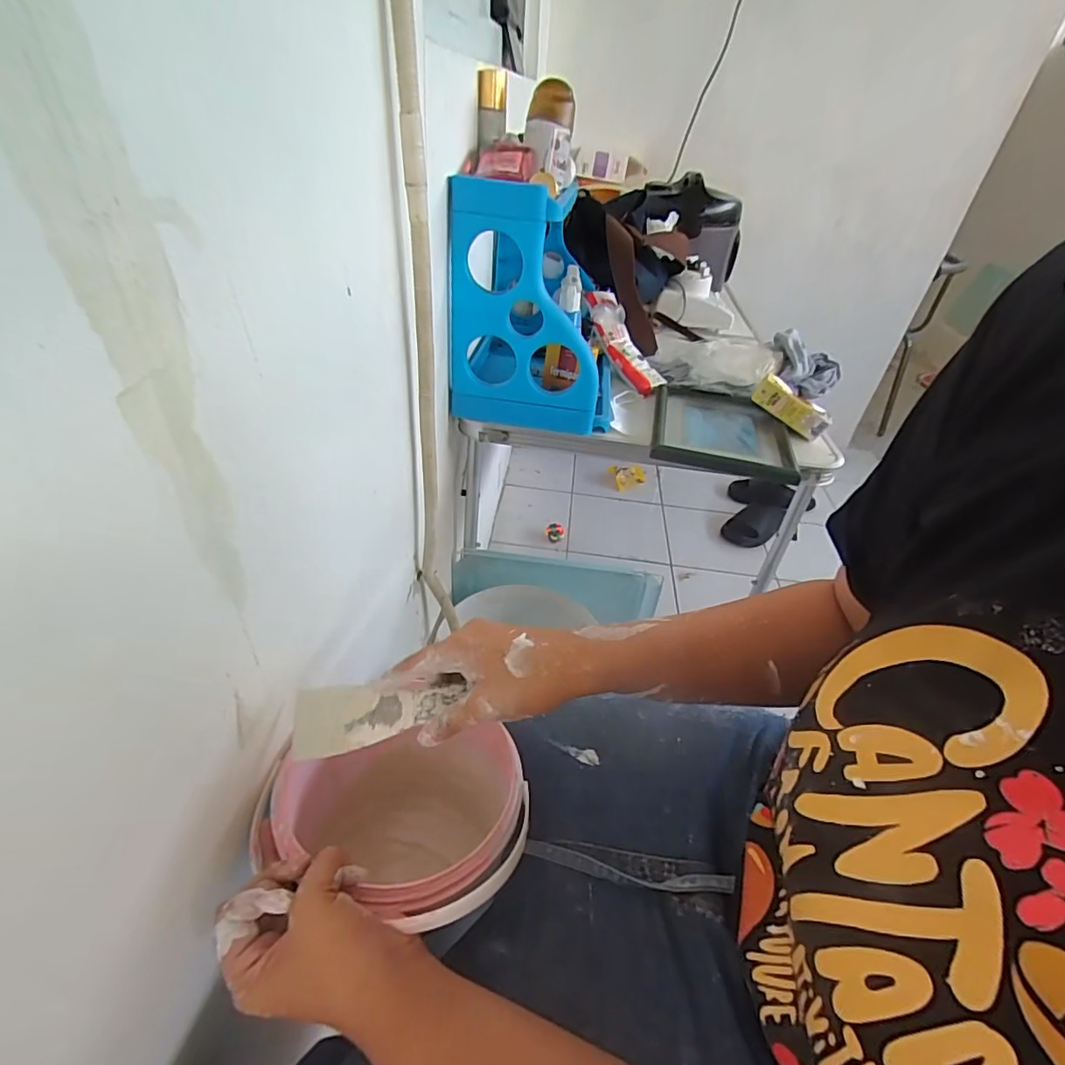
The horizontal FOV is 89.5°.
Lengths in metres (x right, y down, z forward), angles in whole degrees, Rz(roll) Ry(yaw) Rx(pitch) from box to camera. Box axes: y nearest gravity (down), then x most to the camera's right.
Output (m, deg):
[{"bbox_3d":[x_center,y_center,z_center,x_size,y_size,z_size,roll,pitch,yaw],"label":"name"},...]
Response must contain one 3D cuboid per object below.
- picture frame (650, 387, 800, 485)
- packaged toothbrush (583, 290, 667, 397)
[{"bbox_3d":[0.295,-0.159,0.844,0.207,0.027,0.255,12,39,7],"label":"picture frame"},{"bbox_3d":[0.170,-0.360,1.011,0.058,0.048,0.258,-14,69,-24],"label":"packaged toothbrush"}]

